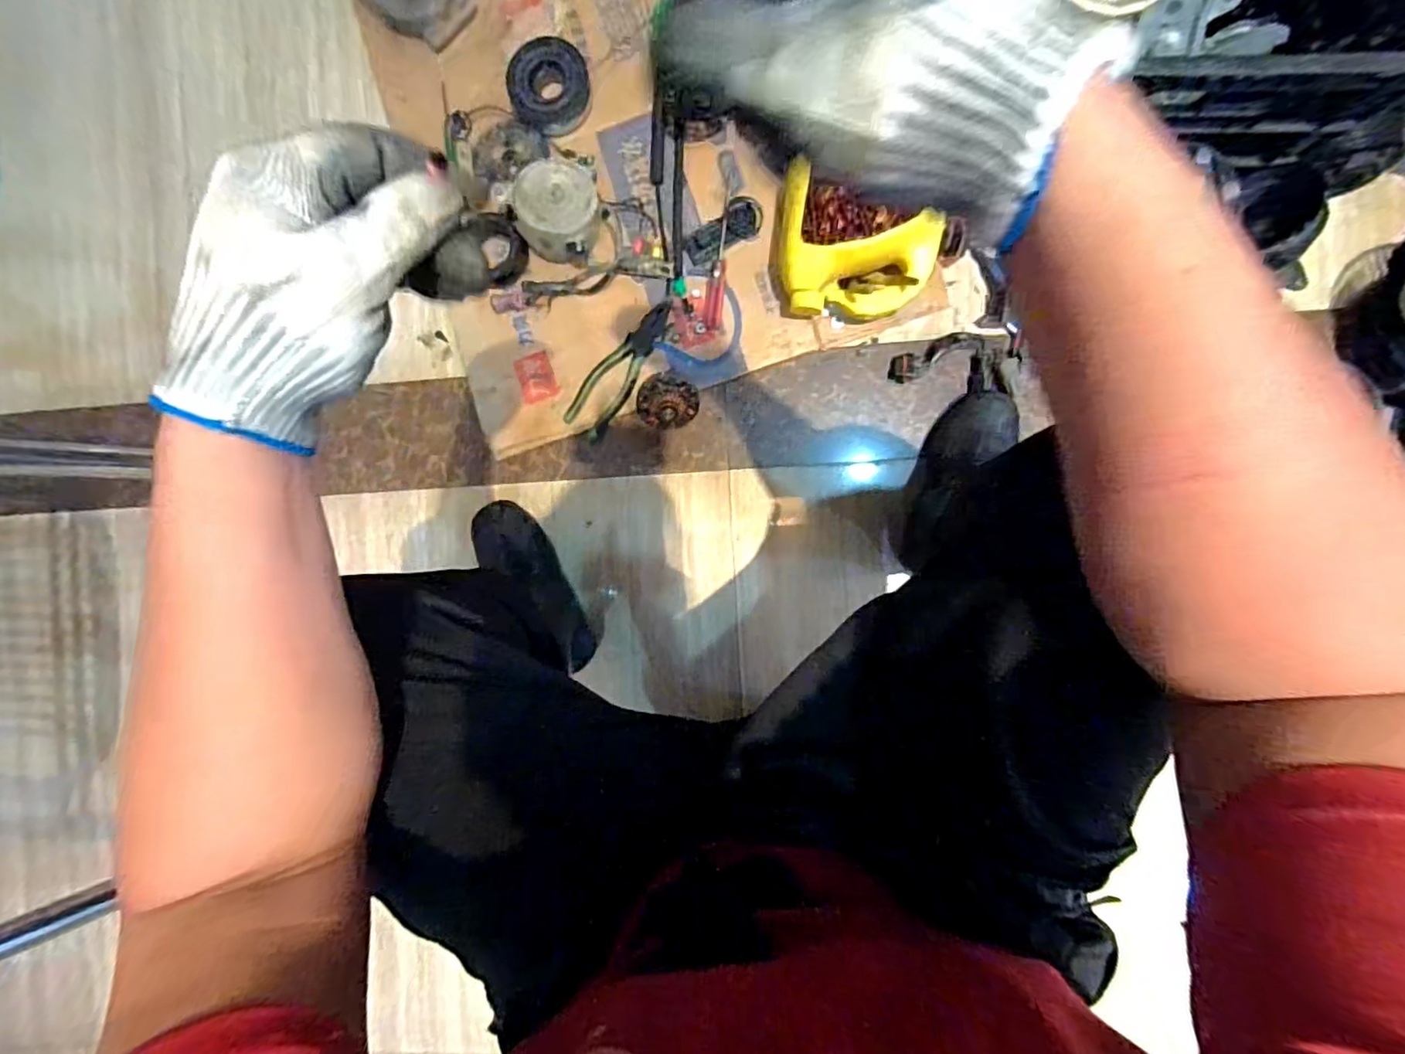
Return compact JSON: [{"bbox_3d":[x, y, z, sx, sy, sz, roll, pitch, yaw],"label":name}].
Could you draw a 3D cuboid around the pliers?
[{"bbox_3d":[-0.104,-0.209,0.773,0.053,0.015,0.200,38,92,3],"label":"pliers"}]

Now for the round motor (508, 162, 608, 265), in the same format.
[{"bbox_3d":[-0.175,-0.395,0.748,0.110,0.067,0.118,-43,88,5],"label":"round motor"}]

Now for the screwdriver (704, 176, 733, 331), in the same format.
[{"bbox_3d":[0.021,-0.350,0.763,0.023,0.017,0.193,5,92,5],"label":"screwdriver"}]

